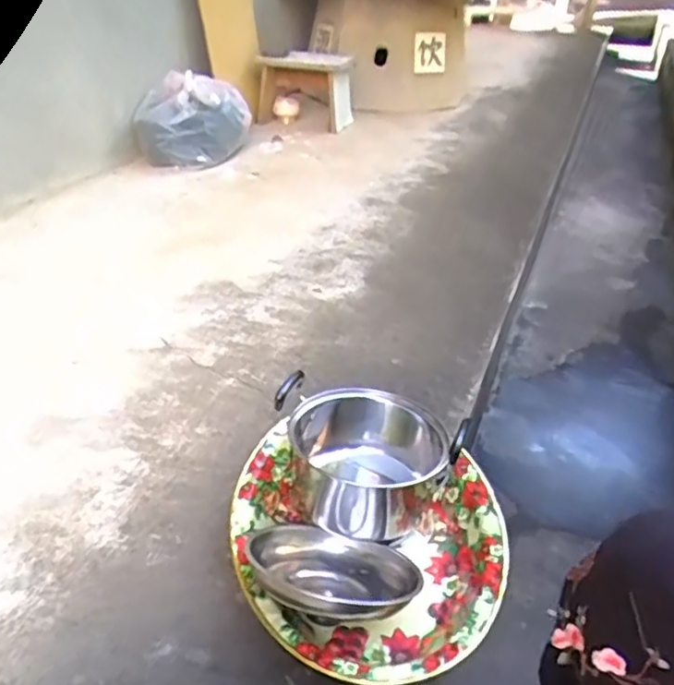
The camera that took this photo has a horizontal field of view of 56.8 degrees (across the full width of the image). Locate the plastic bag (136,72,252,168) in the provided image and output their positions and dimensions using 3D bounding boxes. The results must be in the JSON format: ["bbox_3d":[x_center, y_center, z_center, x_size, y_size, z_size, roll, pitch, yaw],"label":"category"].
[{"bbox_3d":[-0.399,-0.606,1.736,0.319,0.213,0.230,-9,34,-14],"label":"plastic bag"}]

